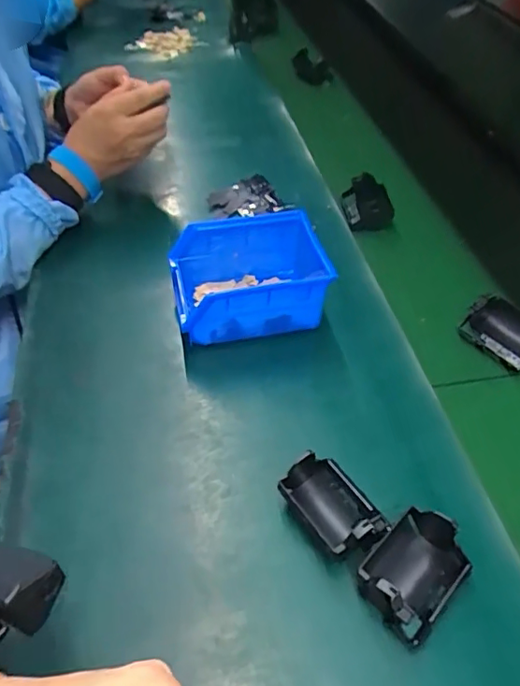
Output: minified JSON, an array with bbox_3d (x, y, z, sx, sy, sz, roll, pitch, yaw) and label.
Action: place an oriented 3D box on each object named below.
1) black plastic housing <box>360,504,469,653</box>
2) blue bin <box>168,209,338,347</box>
[{"bbox_3d":[0.099,0.147,0.349,0.054,0.039,0.075,33,55,27],"label":"black plastic housing"},{"bbox_3d":[-0.008,-0.059,0.522,0.148,0.076,0.108,-7,47,-7],"label":"blue bin"}]

